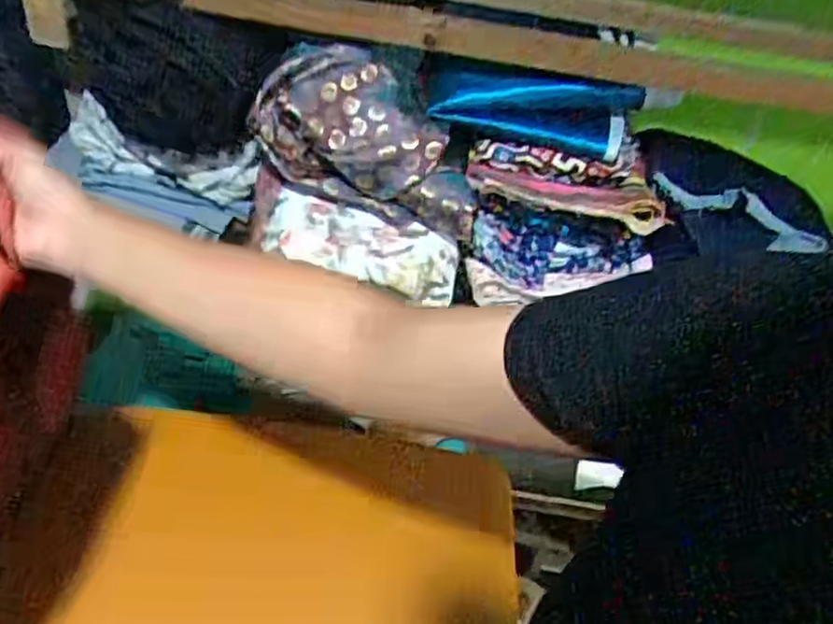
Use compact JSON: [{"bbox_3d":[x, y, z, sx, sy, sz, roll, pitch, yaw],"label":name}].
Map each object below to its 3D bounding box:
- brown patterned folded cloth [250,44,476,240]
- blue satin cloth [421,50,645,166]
[{"bbox_3d":[-0.042,-0.161,0.673,0.212,0.133,0.072,12,42,5],"label":"brown patterned folded cloth"},{"bbox_3d":[0.109,-0.197,0.672,0.197,0.071,0.027,10,11,-10],"label":"blue satin cloth"}]

